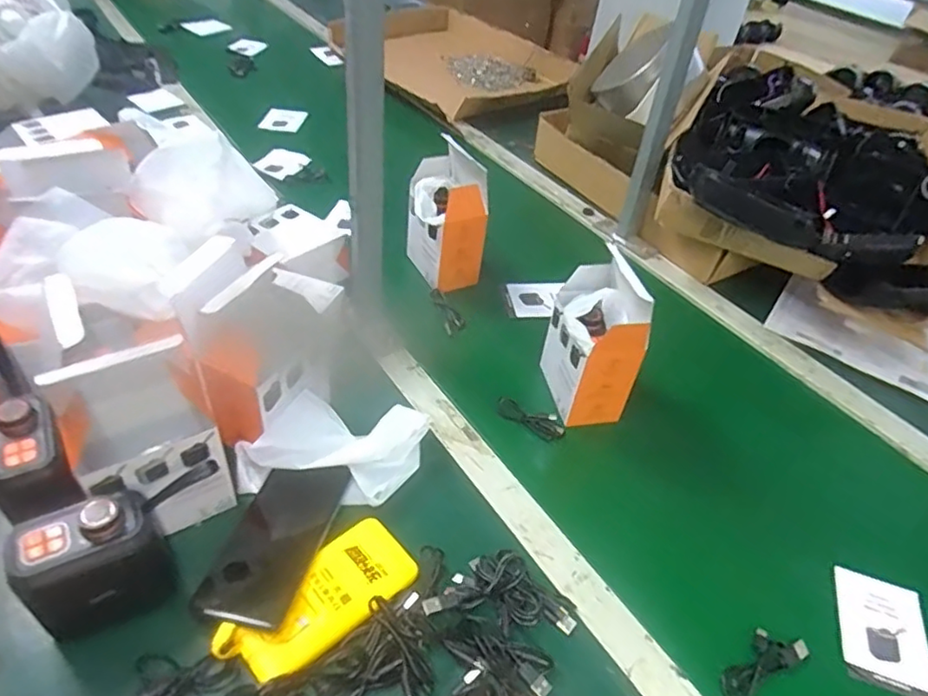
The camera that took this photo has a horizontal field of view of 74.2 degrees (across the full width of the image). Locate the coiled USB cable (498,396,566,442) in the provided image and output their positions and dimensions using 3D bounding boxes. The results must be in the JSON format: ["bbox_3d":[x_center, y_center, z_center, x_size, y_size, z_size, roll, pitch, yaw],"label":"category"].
[{"bbox_3d":[0.070,0.076,0.661,0.076,0.023,0.018,26,44,20],"label":"coiled USB cable"}]

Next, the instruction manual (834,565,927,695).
[{"bbox_3d":[0.363,0.244,0.531,0.073,0.007,0.100,18,42,12],"label":"instruction manual"}]

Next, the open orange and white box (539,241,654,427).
[{"bbox_3d":[0.133,-0.008,0.643,0.082,0.155,0.098,-4,42,-12],"label":"open orange and white box"}]

